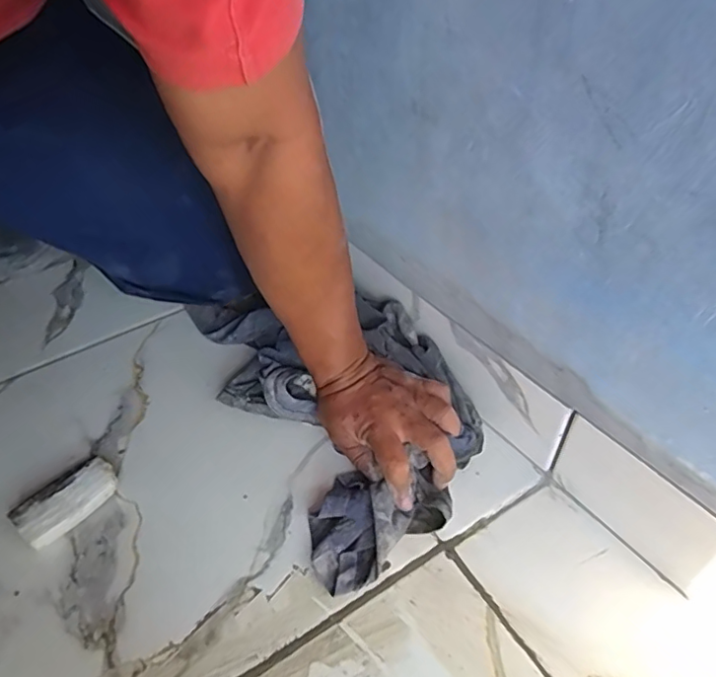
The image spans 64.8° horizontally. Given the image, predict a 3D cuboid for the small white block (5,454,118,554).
[{"bbox_3d":[-0.249,0.139,0.485,0.049,0.021,0.080,33,56,30],"label":"small white block"}]

